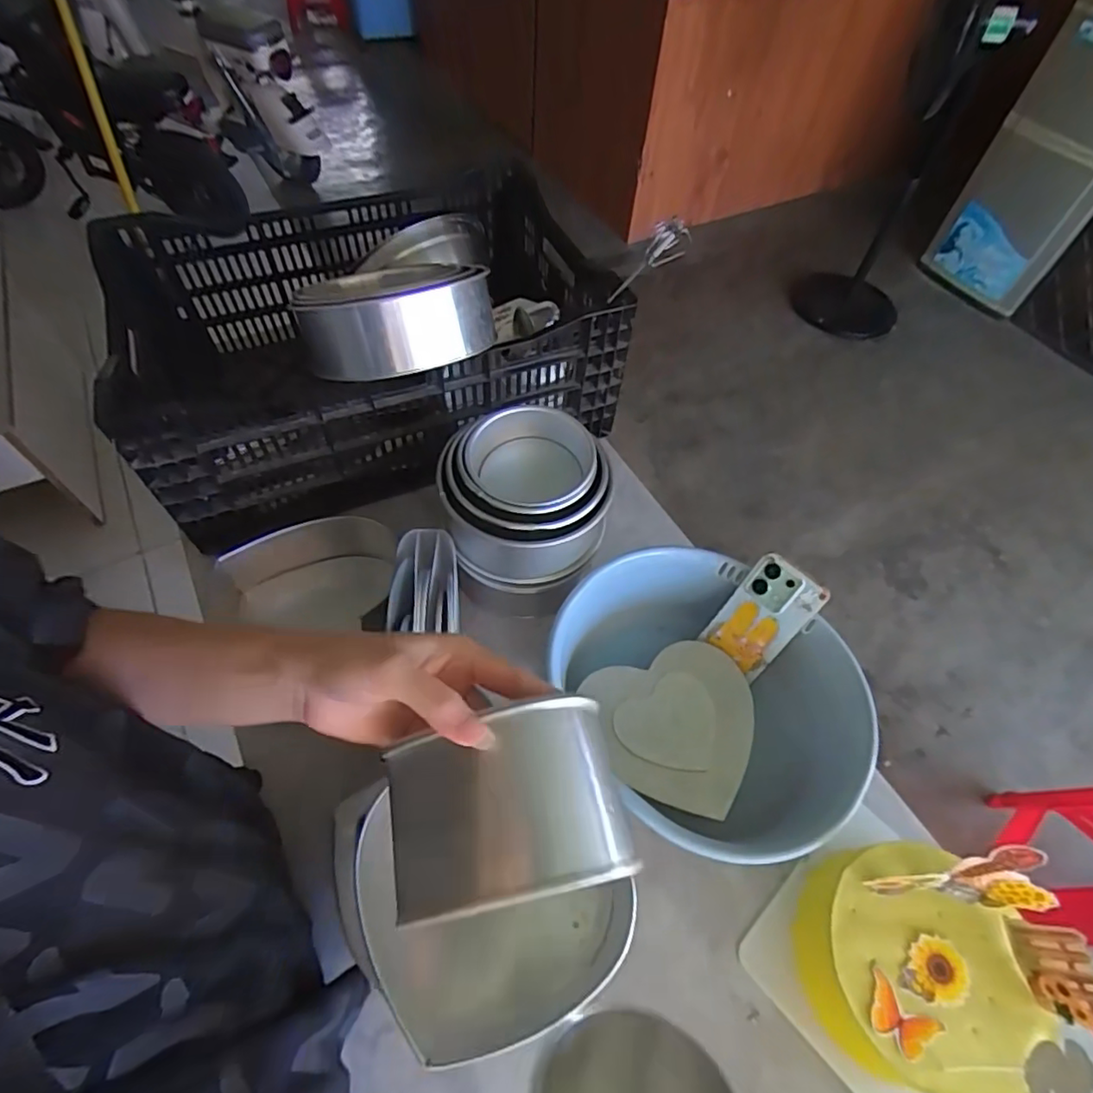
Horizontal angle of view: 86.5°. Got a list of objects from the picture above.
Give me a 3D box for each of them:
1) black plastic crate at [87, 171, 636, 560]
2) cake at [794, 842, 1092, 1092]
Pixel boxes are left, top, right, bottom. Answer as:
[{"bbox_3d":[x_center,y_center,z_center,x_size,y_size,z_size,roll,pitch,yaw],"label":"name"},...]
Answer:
[{"bbox_3d":[-0.245,-0.281,0.834,0.625,0.246,0.455,-18,59,-14],"label":"black plastic crate"},{"bbox_3d":[0.321,0.339,0.474,0.160,0.188,0.164,1,57,-2],"label":"cake"}]

